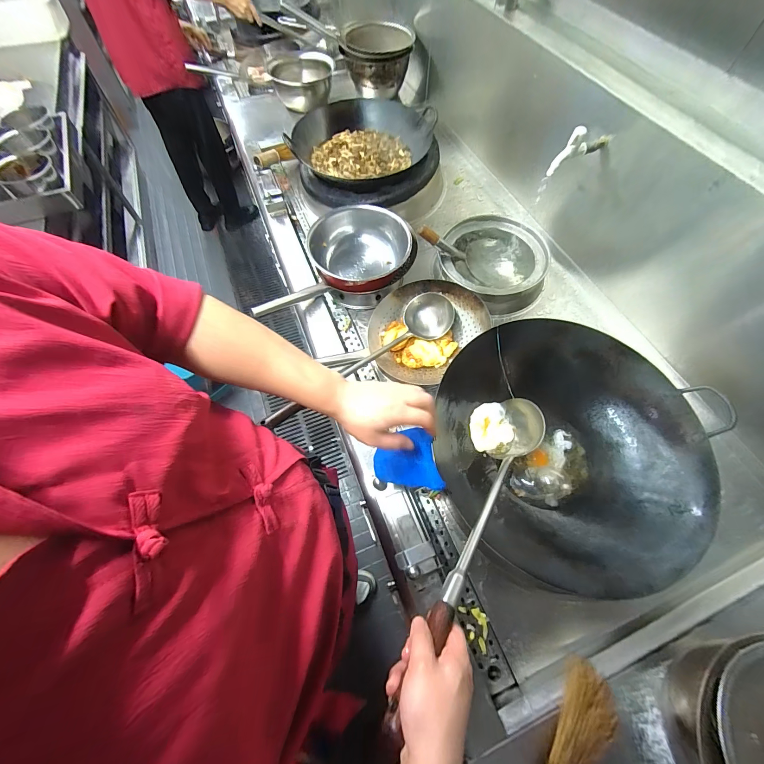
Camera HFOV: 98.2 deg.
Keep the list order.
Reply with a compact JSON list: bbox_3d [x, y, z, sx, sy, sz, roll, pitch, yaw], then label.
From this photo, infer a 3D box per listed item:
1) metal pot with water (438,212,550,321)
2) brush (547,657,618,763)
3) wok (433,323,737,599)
[{"bbox_3d":[0.329,-0.358,0.984,0.310,0.087,0.297,0,62,-1],"label":"metal pot with water"},{"bbox_3d":[0.257,0.556,0.476,0.053,0.058,0.280,38,68,17],"label":"brush"},{"bbox_3d":[0.360,0.126,0.647,0.456,0.153,0.478,-1,62,-1],"label":"wok"}]

